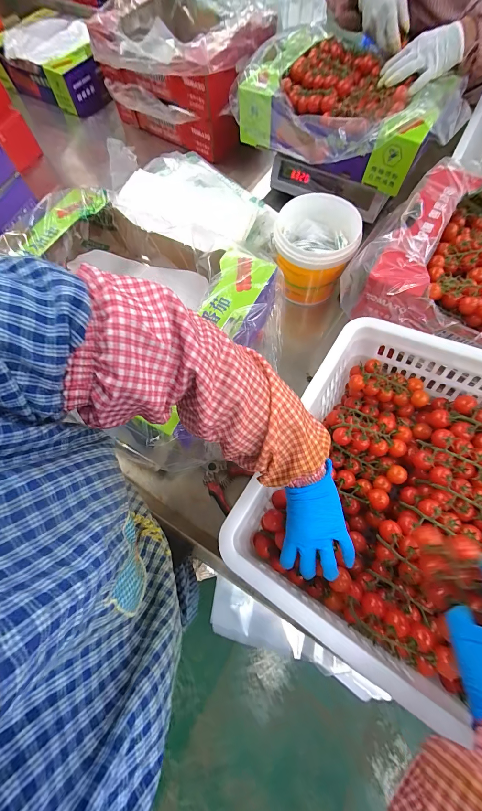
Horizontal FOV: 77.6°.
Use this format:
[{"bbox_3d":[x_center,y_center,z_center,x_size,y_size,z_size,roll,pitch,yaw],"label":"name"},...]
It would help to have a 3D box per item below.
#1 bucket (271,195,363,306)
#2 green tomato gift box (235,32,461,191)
[{"bbox_3d":[0.147,-0.324,0.639,0.152,0.143,0.153,0,68,-1],"label":"bucket"},{"bbox_3d":[0.228,-0.659,0.663,0.407,0.121,0.313,33,71,12],"label":"green tomato gift box"}]

